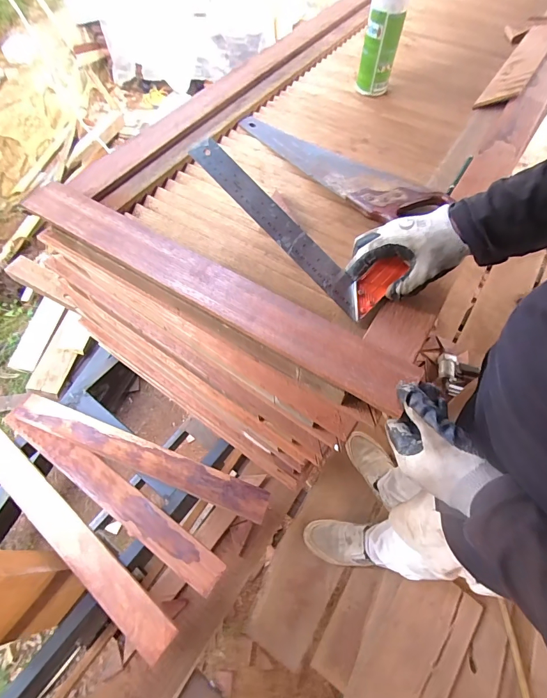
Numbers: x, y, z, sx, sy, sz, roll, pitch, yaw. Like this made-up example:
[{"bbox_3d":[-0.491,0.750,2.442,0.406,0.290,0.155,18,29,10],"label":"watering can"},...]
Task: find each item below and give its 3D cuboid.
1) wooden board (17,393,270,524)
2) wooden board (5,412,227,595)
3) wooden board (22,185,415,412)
[{"bbox_3d":[-0.299,0.231,0.784,0.603,0.025,0.061,18,61,10],"label":"wooden board"},{"bbox_3d":[-0.347,0.296,0.749,0.571,0.025,0.071,30,64,16],"label":"wooden board"},{"bbox_3d":[-0.096,-0.090,0.464,0.566,0.024,0.077,30,64,16],"label":"wooden board"}]

